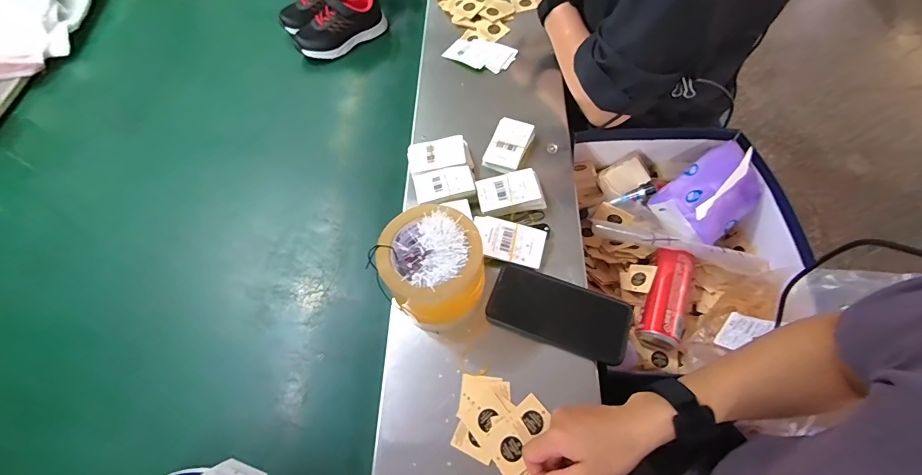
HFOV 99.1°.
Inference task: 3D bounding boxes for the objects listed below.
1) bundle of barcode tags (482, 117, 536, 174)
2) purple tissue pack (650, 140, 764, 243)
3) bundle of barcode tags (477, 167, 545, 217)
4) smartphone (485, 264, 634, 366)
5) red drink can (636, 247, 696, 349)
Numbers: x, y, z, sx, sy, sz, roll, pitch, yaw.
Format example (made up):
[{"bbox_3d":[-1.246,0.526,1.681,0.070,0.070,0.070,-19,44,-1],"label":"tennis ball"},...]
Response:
[{"bbox_3d":[0.070,-0.134,0.571,0.053,0.023,0.080,22,63,11],"label":"bundle of barcode tags"},{"bbox_3d":[0.369,-0.064,0.579,0.161,0.077,0.100,-37,59,-2],"label":"purple tissue pack"},{"bbox_3d":[0.065,-0.060,0.525,0.083,0.029,0.053,-10,61,-6],"label":"bundle of barcode tags"},{"bbox_3d":[0.114,0.086,0.456,0.157,0.011,0.074,19,62,10],"label":"smartphone"},{"bbox_3d":[0.294,0.086,0.564,0.051,0.054,0.132,22,62,11],"label":"red drink can"}]

